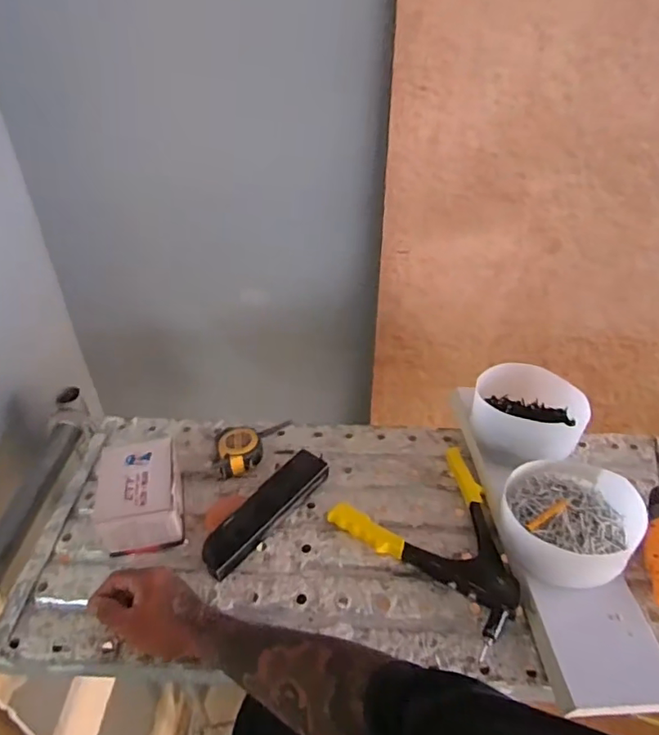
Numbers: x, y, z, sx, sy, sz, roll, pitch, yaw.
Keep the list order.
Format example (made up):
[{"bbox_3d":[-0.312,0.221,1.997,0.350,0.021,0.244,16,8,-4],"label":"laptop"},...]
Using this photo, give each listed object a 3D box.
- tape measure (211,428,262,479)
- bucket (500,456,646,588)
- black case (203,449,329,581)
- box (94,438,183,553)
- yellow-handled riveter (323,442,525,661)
[{"bbox_3d":[-0.135,0.128,0.808,0.067,0.043,0.081,-2,39,-3],"label":"tape measure"},{"bbox_3d":[0.293,0.195,0.665,0.151,0.096,0.149,0,39,0],"label":"bucket"},{"bbox_3d":[-0.086,0.189,0.728,0.047,0.042,0.211,27,46,29],"label":"black case"},{"bbox_3d":[-0.248,0.174,0.717,0.097,0.075,0.144,-9,40,-11],"label":"box"},{"bbox_3d":[0.162,0.212,0.711,0.214,0.027,0.242,-30,48,-32],"label":"yellow-handled riveter"}]

